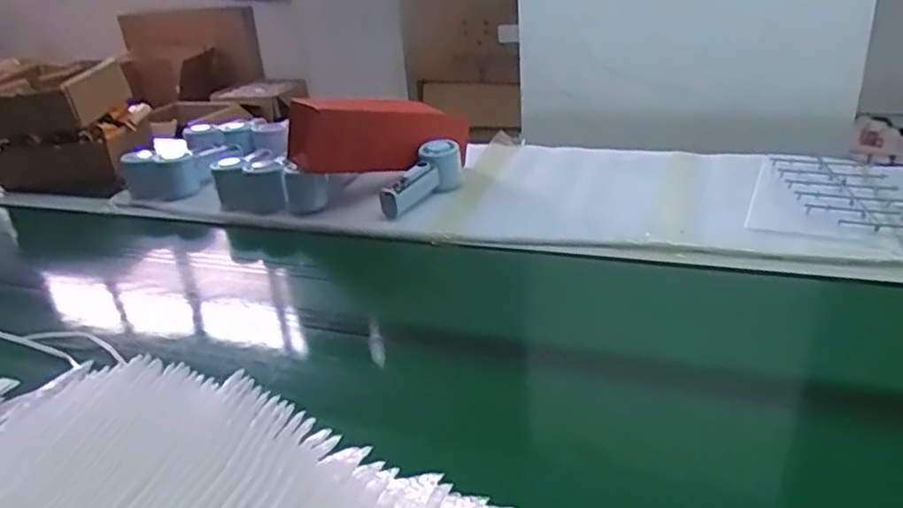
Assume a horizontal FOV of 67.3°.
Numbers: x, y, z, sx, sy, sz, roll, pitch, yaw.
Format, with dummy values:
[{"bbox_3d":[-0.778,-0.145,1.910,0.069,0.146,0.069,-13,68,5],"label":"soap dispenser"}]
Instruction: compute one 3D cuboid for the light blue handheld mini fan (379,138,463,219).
[{"bbox_3d":[-0.040,-0.105,0.941,0.038,0.068,0.155,12,30,32],"label":"light blue handheld mini fan"}]

